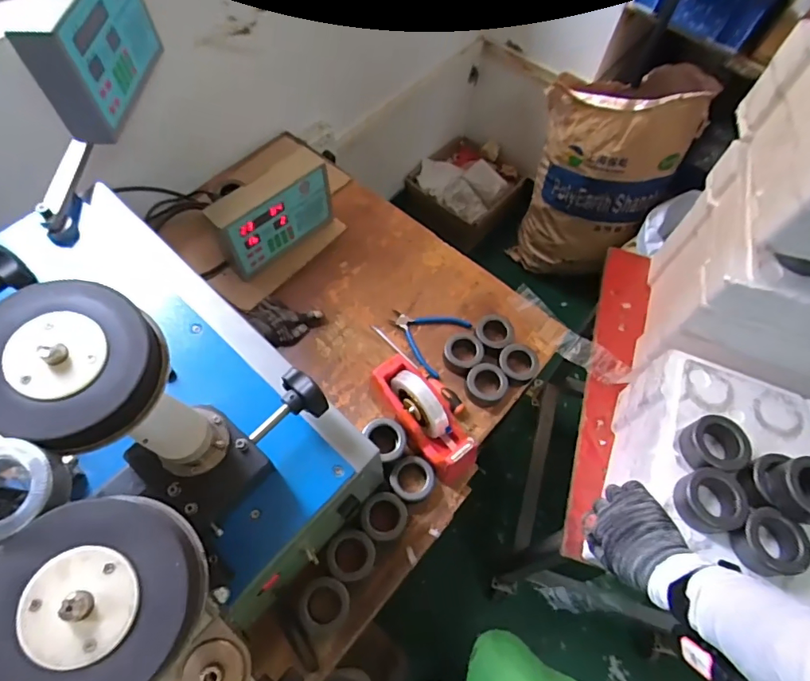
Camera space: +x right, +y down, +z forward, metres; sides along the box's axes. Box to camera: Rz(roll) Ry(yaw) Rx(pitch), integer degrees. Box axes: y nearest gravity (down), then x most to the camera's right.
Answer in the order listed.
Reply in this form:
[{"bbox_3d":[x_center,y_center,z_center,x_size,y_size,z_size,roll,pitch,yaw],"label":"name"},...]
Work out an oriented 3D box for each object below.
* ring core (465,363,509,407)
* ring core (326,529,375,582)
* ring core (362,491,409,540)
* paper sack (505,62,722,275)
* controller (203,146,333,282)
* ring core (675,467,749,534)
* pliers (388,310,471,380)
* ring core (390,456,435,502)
[{"bbox_3d":[0.143,0.078,0.849,0.072,0.036,0.069,1,63,-3],"label":"ring core"},{"bbox_3d":[-0.079,0.317,0.721,0.067,0.037,0.067,1,63,-3],"label":"ring core"},{"bbox_3d":[-0.031,0.269,0.748,0.068,0.045,0.070,1,63,-3],"label":"ring core"},{"bbox_3d":[0.582,-0.504,1.536,0.405,0.633,0.287,27,64,10],"label":"paper sack"},{"bbox_3d":[-0.240,-0.230,0.904,0.074,0.144,0.226,39,67,15],"label":"controller"},{"bbox_3d":[0.358,0.186,0.576,0.068,0.035,0.074,-2,63,-5],"label":"ring core"},{"bbox_3d":[0.032,-0.013,0.909,0.141,0.021,0.132,30,65,11],"label":"pliers"},{"bbox_3d":[0.011,0.220,0.770,0.068,0.039,0.065,1,63,-3],"label":"ring core"}]

